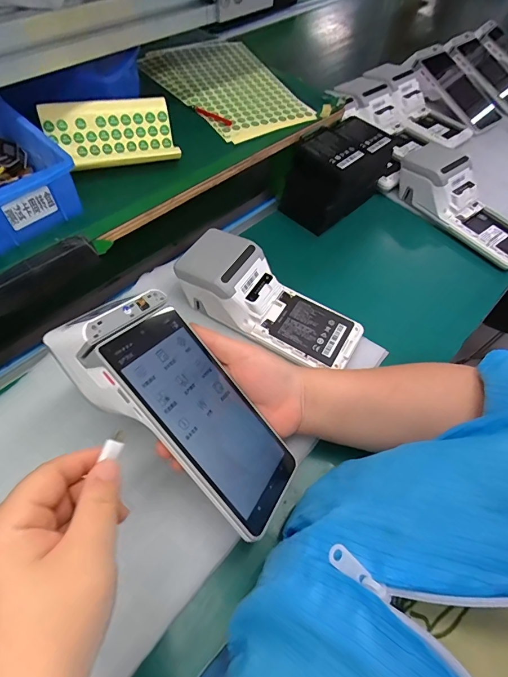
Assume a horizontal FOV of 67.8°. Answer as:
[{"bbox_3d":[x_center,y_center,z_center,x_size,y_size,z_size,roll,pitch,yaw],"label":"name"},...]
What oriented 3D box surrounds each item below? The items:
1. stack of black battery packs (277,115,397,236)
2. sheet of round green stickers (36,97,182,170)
[{"bbox_3d":[0.114,-0.223,0.509,0.139,0.098,0.080,-38,69,-24],"label":"stack of black battery packs"},{"bbox_3d":[-0.141,-0.204,0.373,0.119,0.059,0.023,-12,21,-12],"label":"sheet of round green stickers"}]

